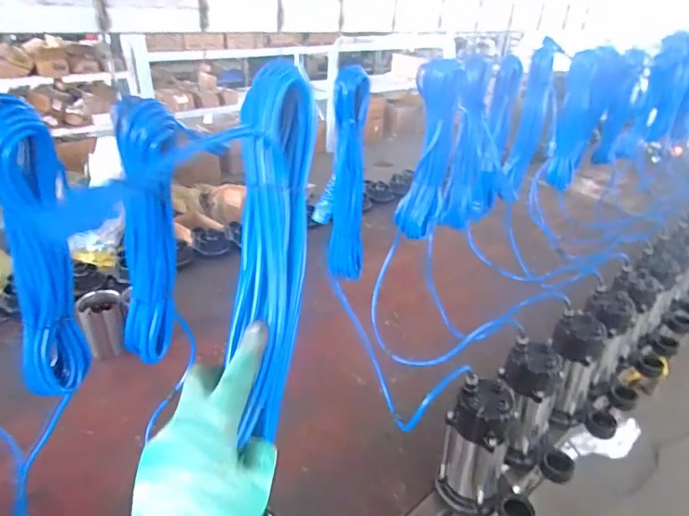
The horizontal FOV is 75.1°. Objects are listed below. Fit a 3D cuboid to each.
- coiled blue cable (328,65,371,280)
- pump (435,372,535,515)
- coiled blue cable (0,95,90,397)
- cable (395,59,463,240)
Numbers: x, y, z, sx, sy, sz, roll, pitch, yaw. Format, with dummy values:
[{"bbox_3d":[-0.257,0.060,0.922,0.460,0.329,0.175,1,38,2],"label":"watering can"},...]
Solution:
[{"bbox_3d":[0.008,-0.115,0.736,0.060,0.349,0.058,6,31,4],"label":"coiled blue cable"},{"bbox_3d":[0.252,0.332,0.746,0.168,0.220,0.096,23,36,30],"label":"pump"},{"bbox_3d":[-0.334,0.013,0.492,0.091,0.341,0.056,-16,36,-29],"label":"coiled blue cable"},{"bbox_3d":[0.171,-0.214,0.909,0.082,0.341,0.089,11,32,13],"label":"cable"}]

